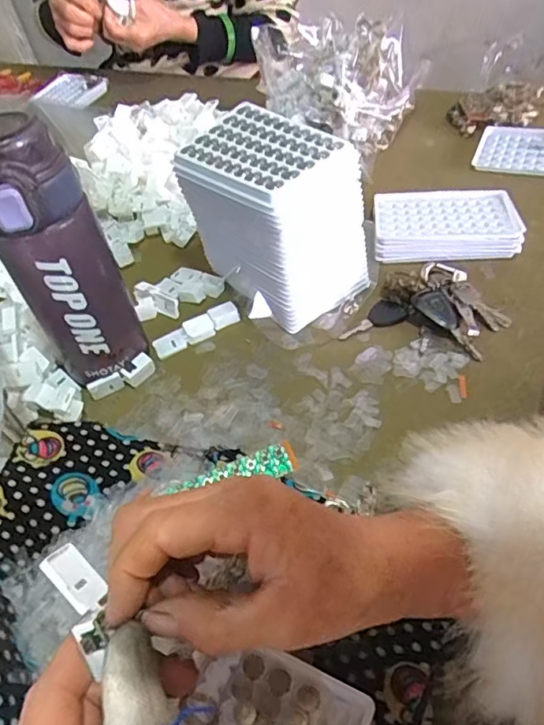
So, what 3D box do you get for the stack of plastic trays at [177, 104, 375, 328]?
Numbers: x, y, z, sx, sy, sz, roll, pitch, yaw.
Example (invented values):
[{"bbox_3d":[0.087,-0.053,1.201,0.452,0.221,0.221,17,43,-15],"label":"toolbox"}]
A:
[{"bbox_3d":[0.002,-0.122,0.463,0.095,0.135,0.132,-39,52,-24],"label":"stack of plastic trays"}]

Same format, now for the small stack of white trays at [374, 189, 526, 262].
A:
[{"bbox_3d":[0.166,-0.133,0.519,0.127,0.029,0.090,0,47,10],"label":"small stack of white trays"}]

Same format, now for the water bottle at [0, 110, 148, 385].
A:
[{"bbox_3d":[-0.149,-0.067,0.386,0.070,0.193,0.059,-27,48,-15],"label":"water bottle"}]

